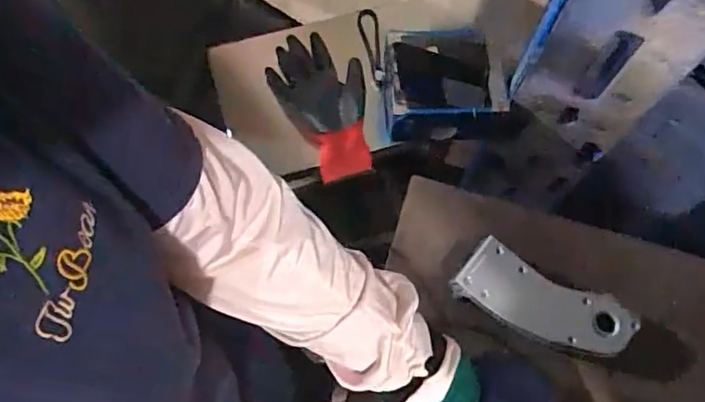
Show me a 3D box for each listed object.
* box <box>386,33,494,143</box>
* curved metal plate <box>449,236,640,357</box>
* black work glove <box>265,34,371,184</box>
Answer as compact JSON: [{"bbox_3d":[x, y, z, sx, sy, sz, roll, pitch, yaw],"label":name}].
[{"bbox_3d":[0.115,-0.154,0.792,0.142,0.098,0.123,1,68,-1],"label":"box"},{"bbox_3d":[0.194,0.105,0.596,0.178,0.030,0.068,26,70,9],"label":"curved metal plate"},{"bbox_3d":[-0.033,-0.133,0.807,0.123,0.032,0.213,-20,70,-9],"label":"black work glove"}]

